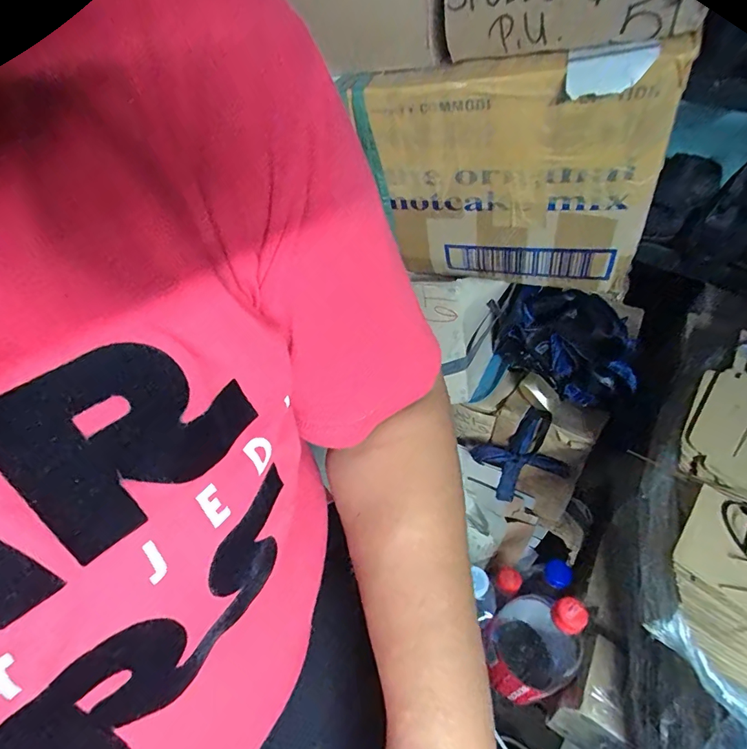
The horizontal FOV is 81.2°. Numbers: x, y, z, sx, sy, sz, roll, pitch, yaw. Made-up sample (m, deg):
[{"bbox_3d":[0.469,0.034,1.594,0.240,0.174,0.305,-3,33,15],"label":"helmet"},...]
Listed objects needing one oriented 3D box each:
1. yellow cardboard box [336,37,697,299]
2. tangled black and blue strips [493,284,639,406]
[{"bbox_3d":[0.120,-0.164,0.397,0.232,0.210,0.042,7,56,25],"label":"yellow cardboard box"},{"bbox_3d":[0.229,-0.037,0.517,0.160,0.115,0.053,33,49,24],"label":"tangled black and blue strips"}]

